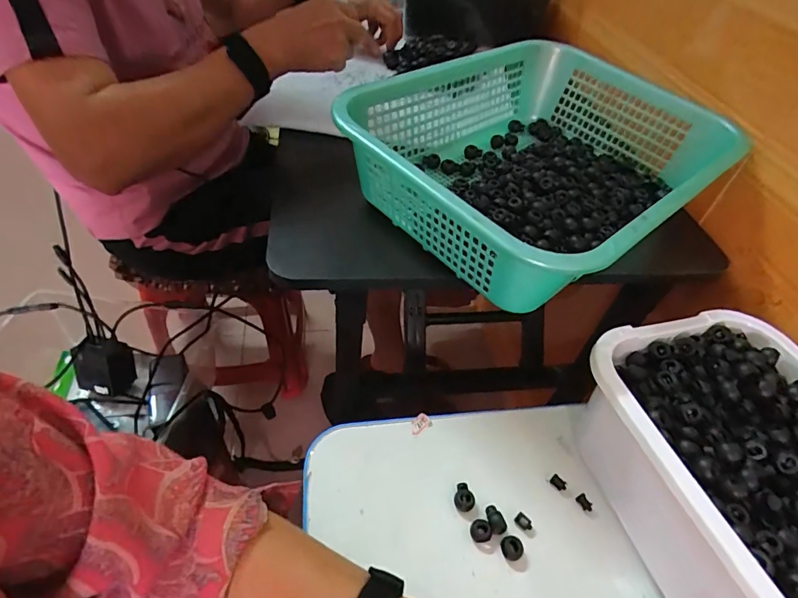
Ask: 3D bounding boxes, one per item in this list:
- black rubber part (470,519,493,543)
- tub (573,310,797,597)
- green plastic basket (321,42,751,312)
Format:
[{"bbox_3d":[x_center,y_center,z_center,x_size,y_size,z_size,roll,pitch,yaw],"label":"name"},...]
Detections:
[{"bbox_3d":[0.068,0.191,0.375,0.016,0.009,0.017,3,48,-3],"label":"black rubber part"},{"bbox_3d":[0.267,0.143,0.360,0.187,0.119,0.248,-10,50,-14],"label":"tub"},{"bbox_3d":[0.153,-0.156,0.496,0.375,0.093,0.295,-32,58,-29],"label":"green plastic basket"}]

